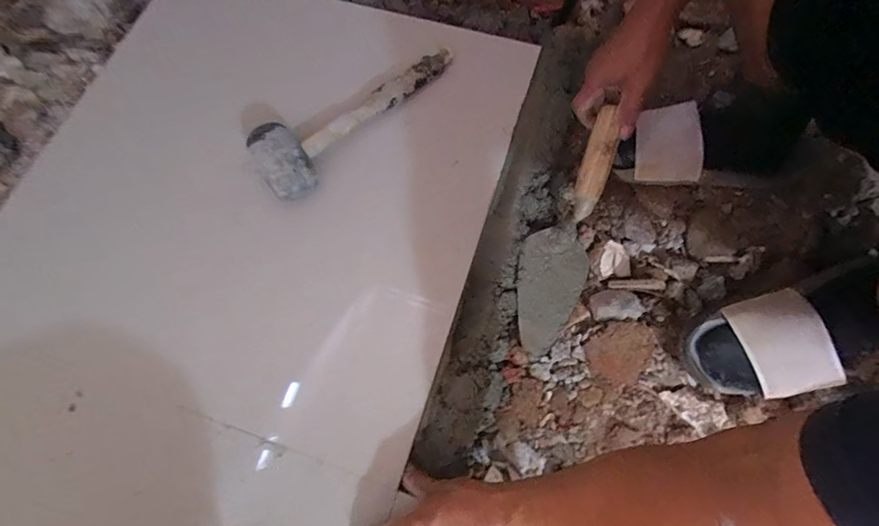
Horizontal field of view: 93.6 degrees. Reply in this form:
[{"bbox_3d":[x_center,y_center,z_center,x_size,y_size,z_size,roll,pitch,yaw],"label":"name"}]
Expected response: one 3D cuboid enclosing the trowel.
[{"bbox_3d":[0.152,-0.033,0.493,0.081,0.050,0.279,19,99,7],"label":"trowel"}]

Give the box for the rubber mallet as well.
[{"bbox_3d":[-0.108,-0.206,0.534,0.093,0.051,0.310,41,77,14],"label":"rubber mallet"}]

